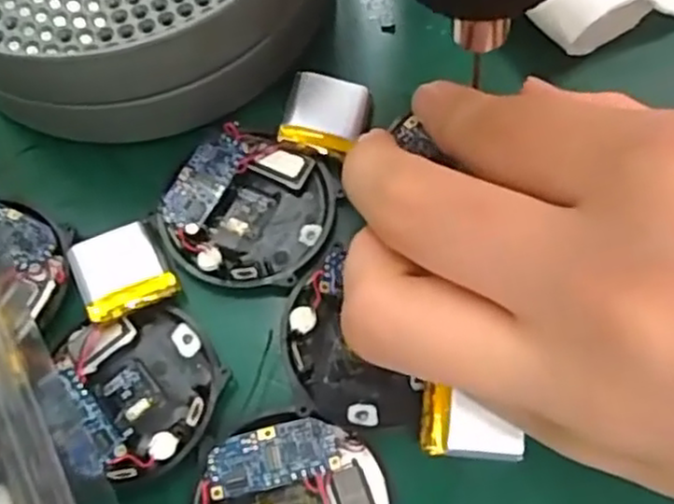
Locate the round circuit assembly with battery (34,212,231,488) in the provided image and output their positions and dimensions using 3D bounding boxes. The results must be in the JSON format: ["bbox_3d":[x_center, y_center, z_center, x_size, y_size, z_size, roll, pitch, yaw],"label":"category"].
[{"bbox_3d":[-0.051,0.023,0.163,0.038,0.008,0.055,-30,69,-7],"label":"round circuit assembly with battery"}]

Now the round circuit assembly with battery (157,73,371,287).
[{"bbox_3d":[-0.019,-0.020,0.181,0.040,0.006,0.059,15,71,10],"label":"round circuit assembly with battery"}]

